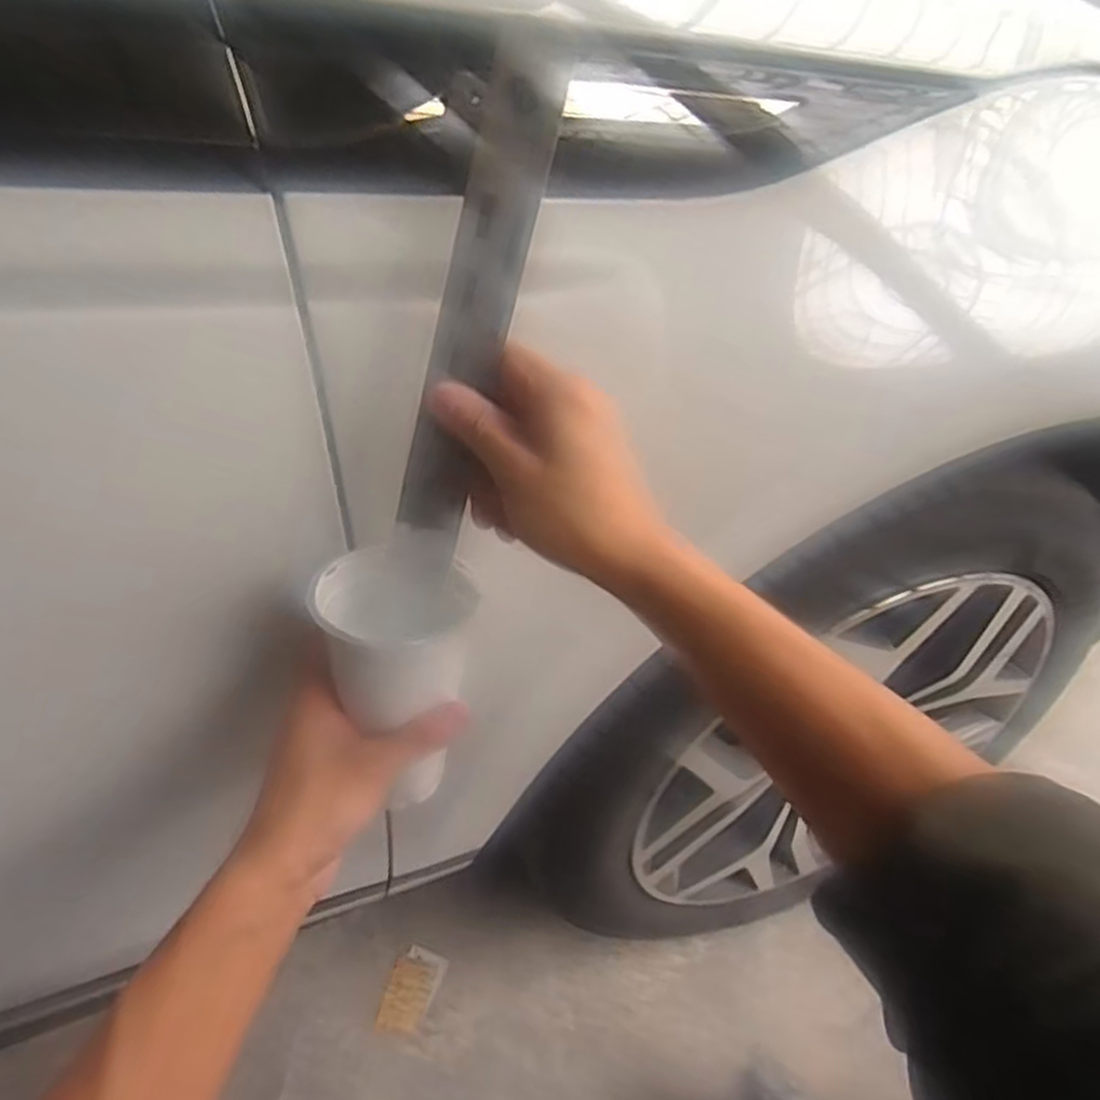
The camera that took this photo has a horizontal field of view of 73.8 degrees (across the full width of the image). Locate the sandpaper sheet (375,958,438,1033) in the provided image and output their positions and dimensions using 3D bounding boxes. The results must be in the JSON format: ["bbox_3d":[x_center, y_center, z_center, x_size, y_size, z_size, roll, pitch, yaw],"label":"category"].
[{"bbox_3d":[-0.181,0.565,0.927,0.056,0.004,0.080,12,44,4],"label":"sandpaper sheet"}]

